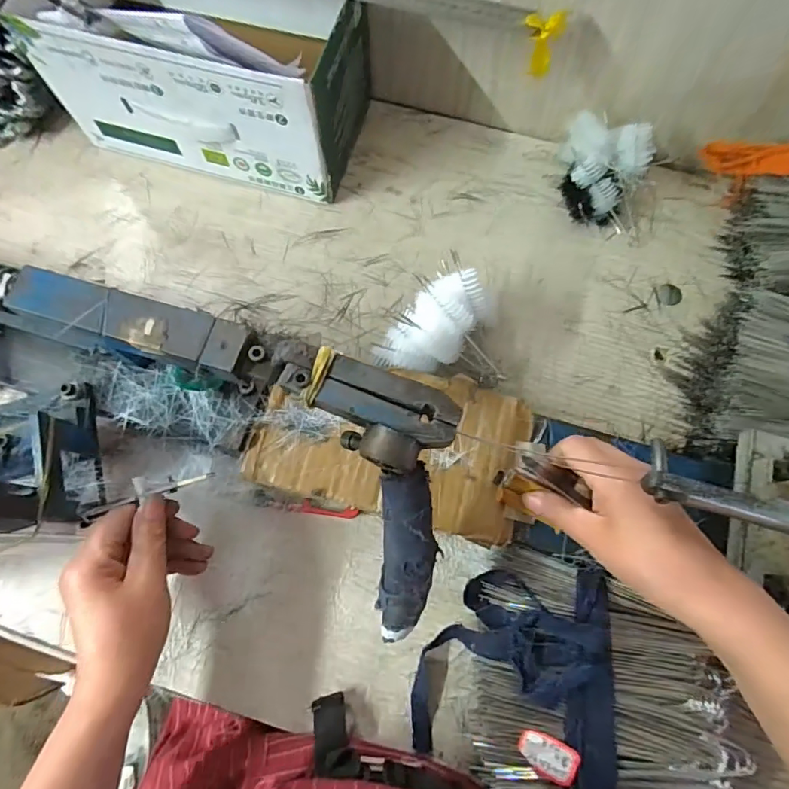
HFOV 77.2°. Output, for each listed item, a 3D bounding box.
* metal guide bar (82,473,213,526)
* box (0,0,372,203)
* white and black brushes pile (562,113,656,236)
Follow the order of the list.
[{"bbox_3d":[-0.174,0.070,0.352,0.095,0.011,0.014,-19,75,-6],"label":"metal guide bar"},{"bbox_3d":[-0.171,-0.321,0.460,0.278,0.163,0.171,19,74,5],"label":"box"},{"bbox_3d":[0.194,-0.208,0.471,0.079,0.075,0.068,17,74,4],"label":"white and black brushes pile"}]

